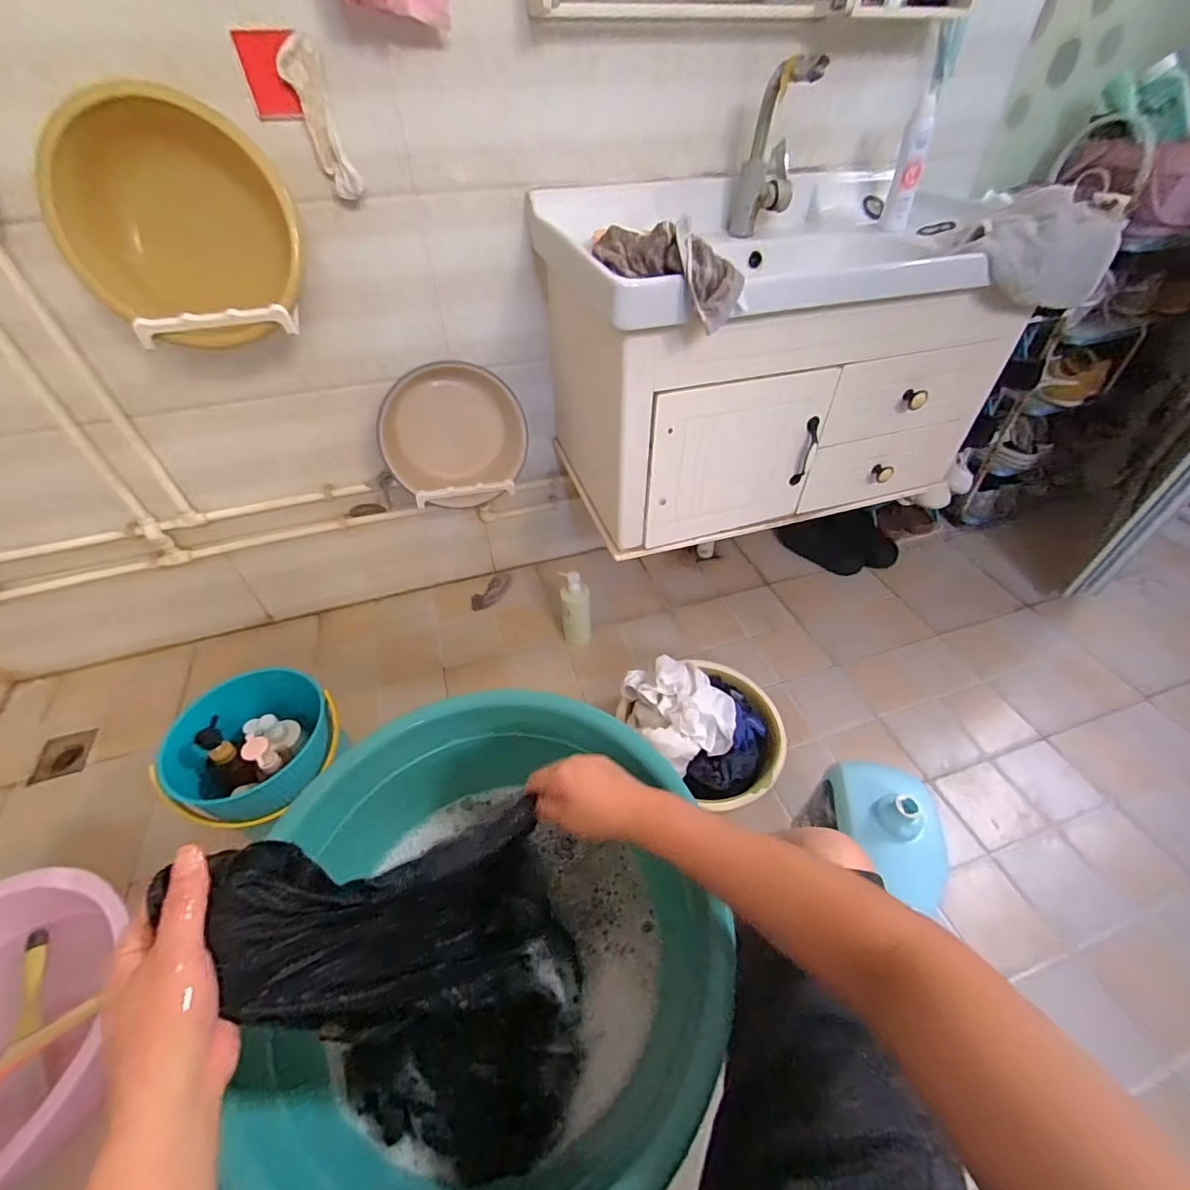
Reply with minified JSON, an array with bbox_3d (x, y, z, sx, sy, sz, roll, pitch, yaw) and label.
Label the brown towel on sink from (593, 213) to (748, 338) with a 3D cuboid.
[{"bbox_3d":[0.085,-0.433,0.679,0.213,0.089,0.077,32,54,27],"label":"brown towel on sink"}]

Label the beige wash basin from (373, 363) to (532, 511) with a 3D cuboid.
[{"bbox_3d":[-0.282,-0.321,1.043,0.282,0.275,0.097,-9,31,-9],"label":"beige wash basin"}]

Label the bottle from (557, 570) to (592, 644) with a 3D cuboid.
[{"bbox_3d":[-0.047,0.037,1.253,0.070,0.206,0.065,-4,47,-3],"label":"bottle"}]

